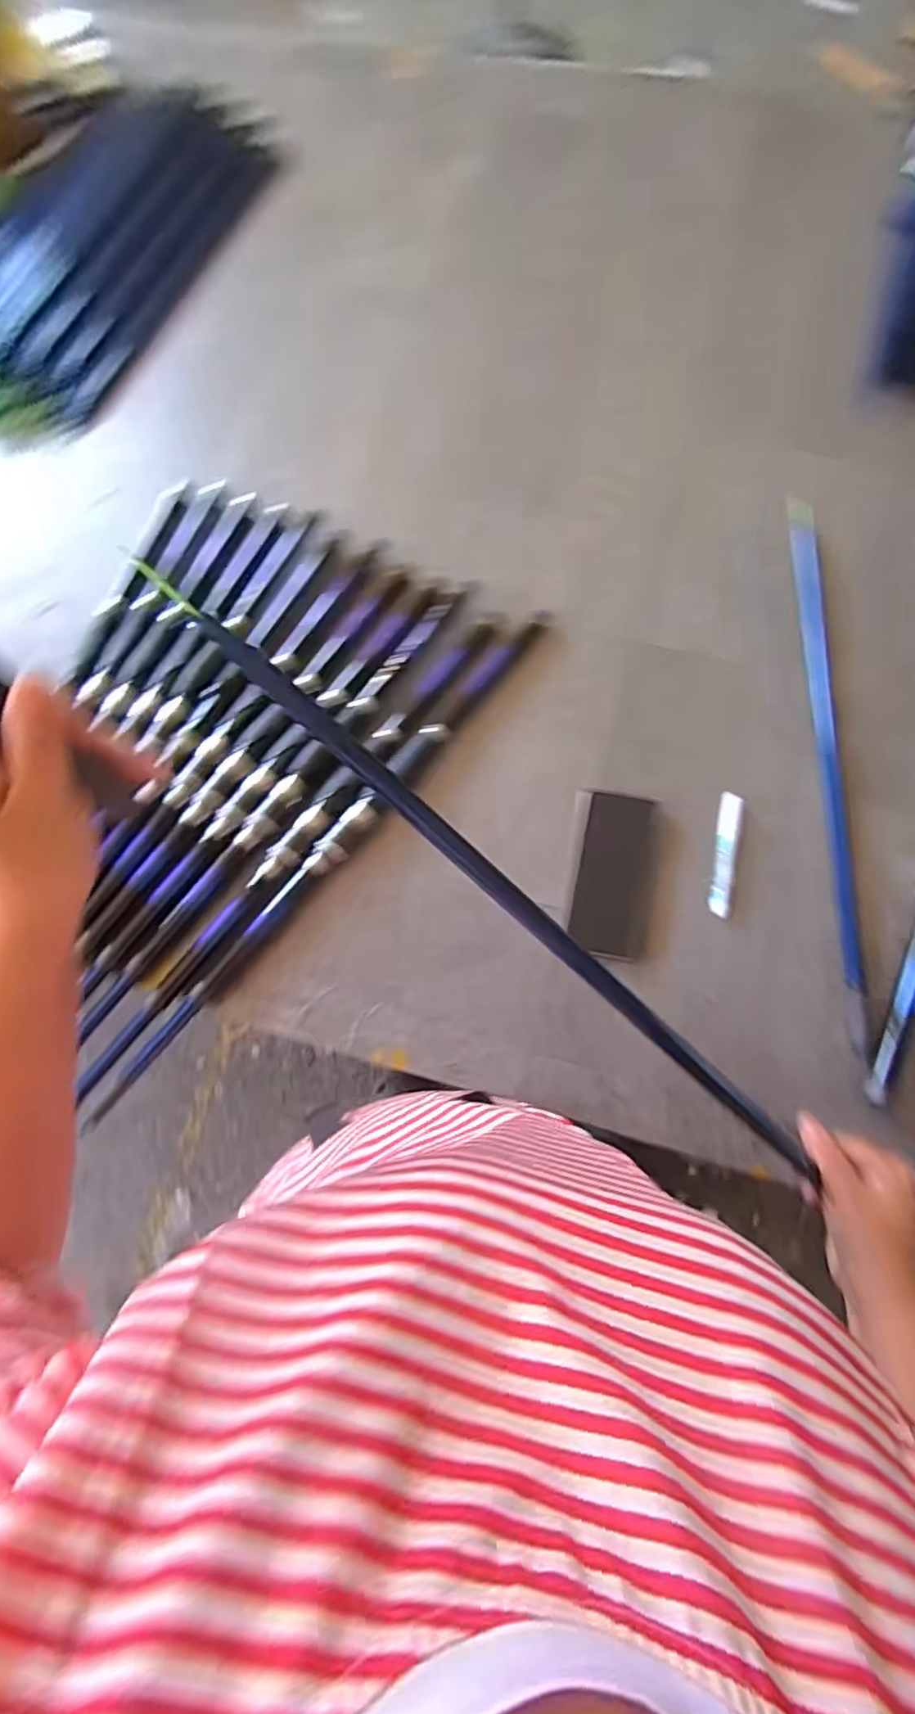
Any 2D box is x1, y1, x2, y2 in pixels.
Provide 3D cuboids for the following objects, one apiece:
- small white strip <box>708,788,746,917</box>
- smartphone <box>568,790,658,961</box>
[{"bbox_3d":[0.255,-0.004,0.617,0.022,0.009,0.121,12,73,6],"label":"small white strip"},{"bbox_3d":[0.146,0.016,0.617,0.073,0.007,0.155,6,79,5],"label":"smartphone"}]

